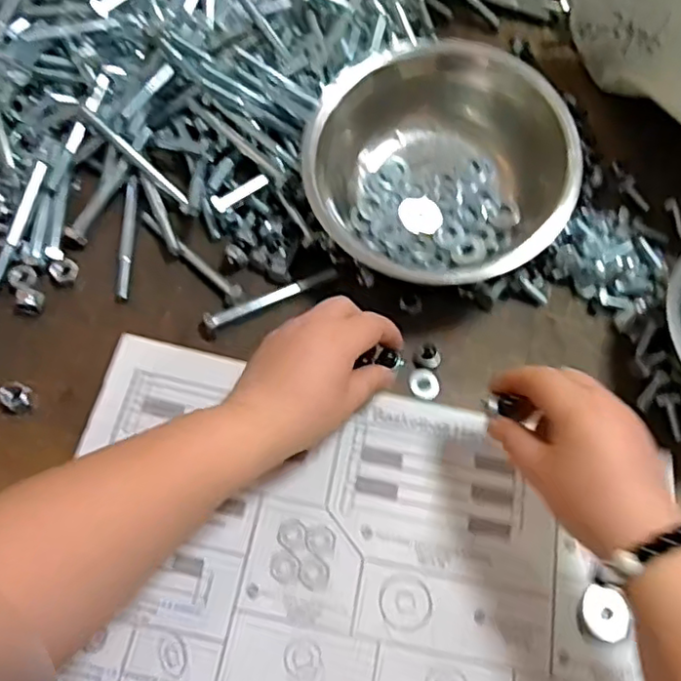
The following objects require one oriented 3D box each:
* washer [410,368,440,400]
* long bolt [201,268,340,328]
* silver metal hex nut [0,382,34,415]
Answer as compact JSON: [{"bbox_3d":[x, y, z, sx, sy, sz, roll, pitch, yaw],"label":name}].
[{"bbox_3d":[0.060,0.031,0.445,0.022,0.004,0.021,1,64,-3],"label":"washer"},{"bbox_3d":[-0.050,-0.031,0.465,0.104,0.013,0.009,-24,68,-14],"label":"long bolt"},{"bbox_3d":[-0.217,0.037,0.421,0.021,0.012,0.019,26,66,9],"label":"silver metal hex nut"}]

